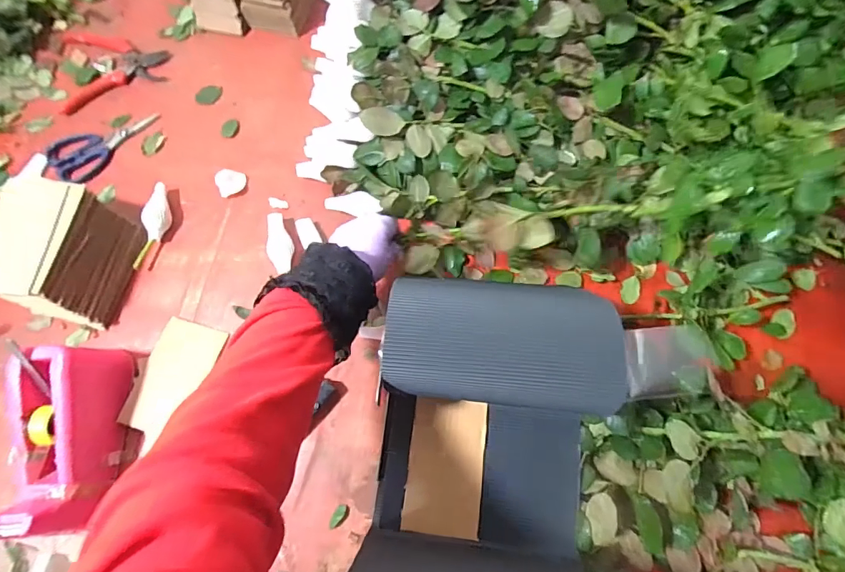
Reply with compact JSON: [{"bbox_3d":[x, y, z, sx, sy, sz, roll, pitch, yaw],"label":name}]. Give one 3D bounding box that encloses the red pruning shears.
[{"bbox_3d":[-0.490,-0.357,0.698,0.156,0.016,0.156,-14,75,-3],"label":"red pruning shears"}]

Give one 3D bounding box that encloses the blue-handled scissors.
[{"bbox_3d":[-0.468,-0.206,0.654,0.159,0.018,0.087,-32,75,-18],"label":"blue-handled scissors"}]

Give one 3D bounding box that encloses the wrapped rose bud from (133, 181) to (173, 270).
[{"bbox_3d":[-0.376,-0.085,0.614,0.028,0.030,0.125,10,73,-2],"label":"wrapped rose bud"}]

